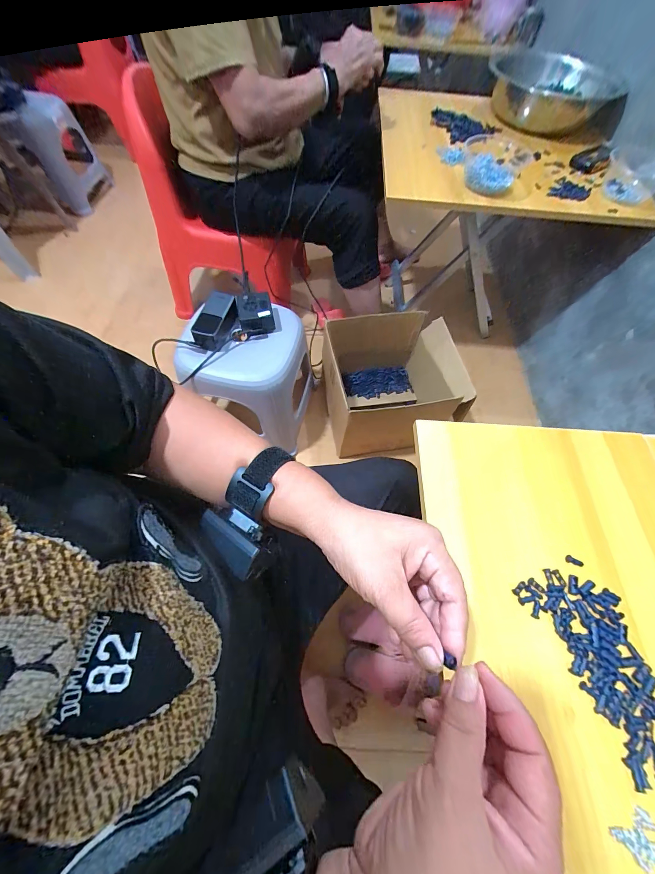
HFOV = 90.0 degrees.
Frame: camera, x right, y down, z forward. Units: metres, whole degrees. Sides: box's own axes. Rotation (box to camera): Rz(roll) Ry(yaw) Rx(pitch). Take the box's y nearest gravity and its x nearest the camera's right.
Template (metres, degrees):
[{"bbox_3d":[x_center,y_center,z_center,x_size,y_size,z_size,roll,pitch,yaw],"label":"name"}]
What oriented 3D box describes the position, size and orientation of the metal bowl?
[{"bbox_3d":[0.594,-0.885,0.851,0.306,0.099,0.306,2,62,-3],"label":"metal bowl"}]

